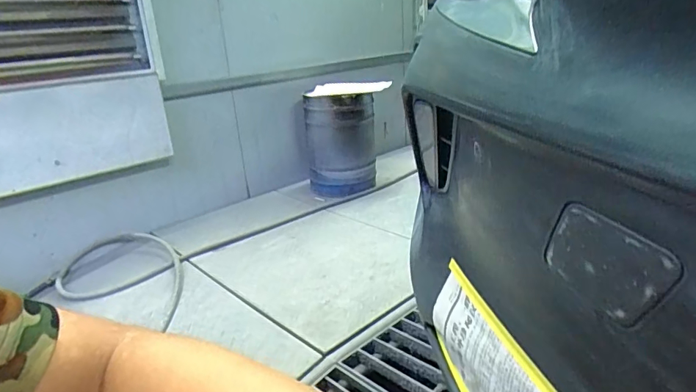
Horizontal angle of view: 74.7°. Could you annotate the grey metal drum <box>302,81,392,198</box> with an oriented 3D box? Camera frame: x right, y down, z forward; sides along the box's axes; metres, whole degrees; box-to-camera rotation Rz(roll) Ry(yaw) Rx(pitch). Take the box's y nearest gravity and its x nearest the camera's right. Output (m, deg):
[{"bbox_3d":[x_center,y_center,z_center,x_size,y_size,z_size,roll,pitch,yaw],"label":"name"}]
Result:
[{"bbox_3d":[0.001,-0.221,1.743,0.284,0.375,0.324,1,22,17],"label":"grey metal drum"}]

